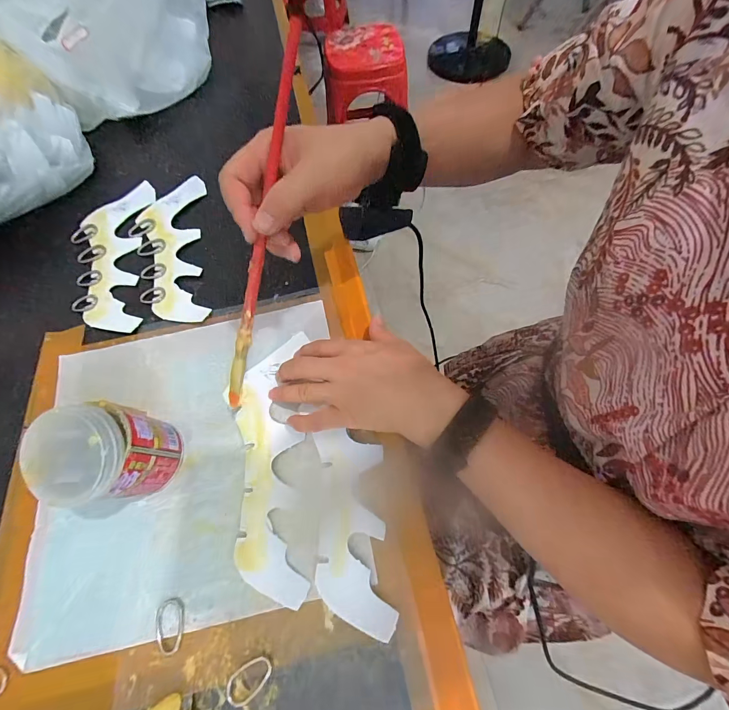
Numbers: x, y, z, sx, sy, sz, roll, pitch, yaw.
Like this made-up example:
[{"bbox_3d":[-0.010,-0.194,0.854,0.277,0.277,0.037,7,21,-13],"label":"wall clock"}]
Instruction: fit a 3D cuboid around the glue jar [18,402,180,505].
[{"bbox_3d":[-0.192,0.076,0.257,0.060,0.091,0.071,15,68,9],"label":"glue jar"}]

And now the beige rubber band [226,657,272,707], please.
[{"bbox_3d":[-0.080,0.227,0.235,0.032,0.005,0.019,-32,69,-11],"label":"beige rubber band"}]

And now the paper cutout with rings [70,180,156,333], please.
[{"bbox_3d":[-0.300,-0.118,0.397,0.088,0.007,0.214,-10,66,-2],"label":"paper cutout with rings"}]

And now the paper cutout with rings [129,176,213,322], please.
[{"bbox_3d":[-0.229,-0.124,0.395,0.084,0.006,0.209,-13,67,-3],"label":"paper cutout with rings"}]

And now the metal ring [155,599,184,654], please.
[{"bbox_3d":[-0.145,0.201,0.249,0.023,0.004,0.034,-11,66,-2],"label":"metal ring"}]

